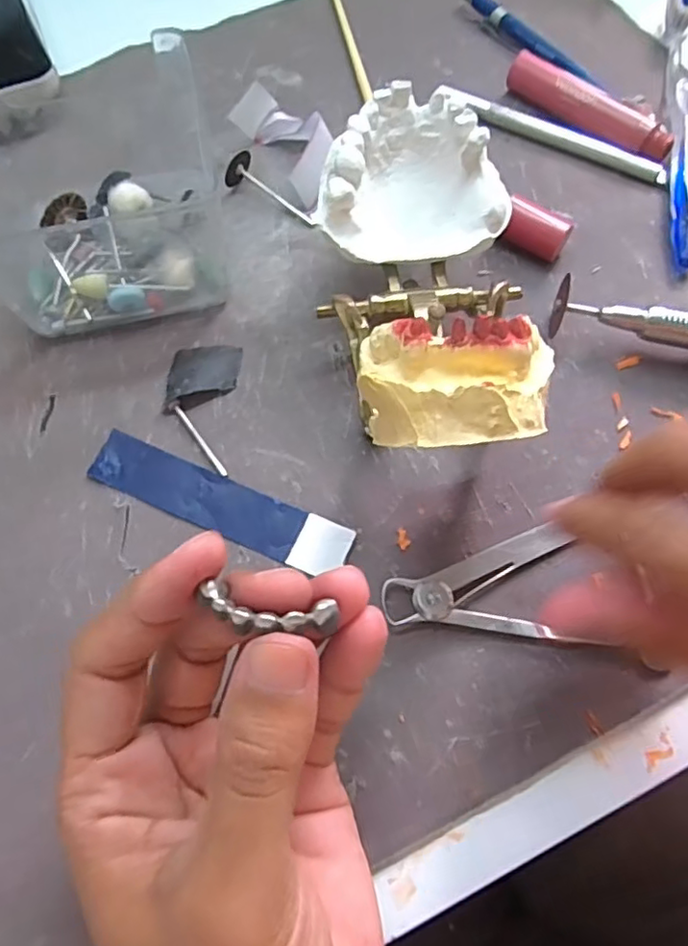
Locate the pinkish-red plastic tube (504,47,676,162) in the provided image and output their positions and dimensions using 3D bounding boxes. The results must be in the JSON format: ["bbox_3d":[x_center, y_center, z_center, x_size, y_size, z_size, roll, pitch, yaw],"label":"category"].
[{"bbox_3d":[0.118,-0.177,0.299,0.088,0.017,0.015,42,74,16],"label":"pinkish-red plastic tube"}]

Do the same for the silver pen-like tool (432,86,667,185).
[{"bbox_3d":[0.098,-0.164,0.297,0.115,0.009,0.008,25,70,10],"label":"silver pen-like tool"}]

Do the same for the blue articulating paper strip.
[{"bbox_3d":[-0.046,0.011,0.230,0.102,0.004,0.021,22,69,9],"label":"blue articulating paper strip"}]

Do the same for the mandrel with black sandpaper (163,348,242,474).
[{"bbox_3d":[-0.057,-0.028,0.244,0.027,0.007,0.057,3,67,1],"label":"mandrel with black sandpaper"}]

